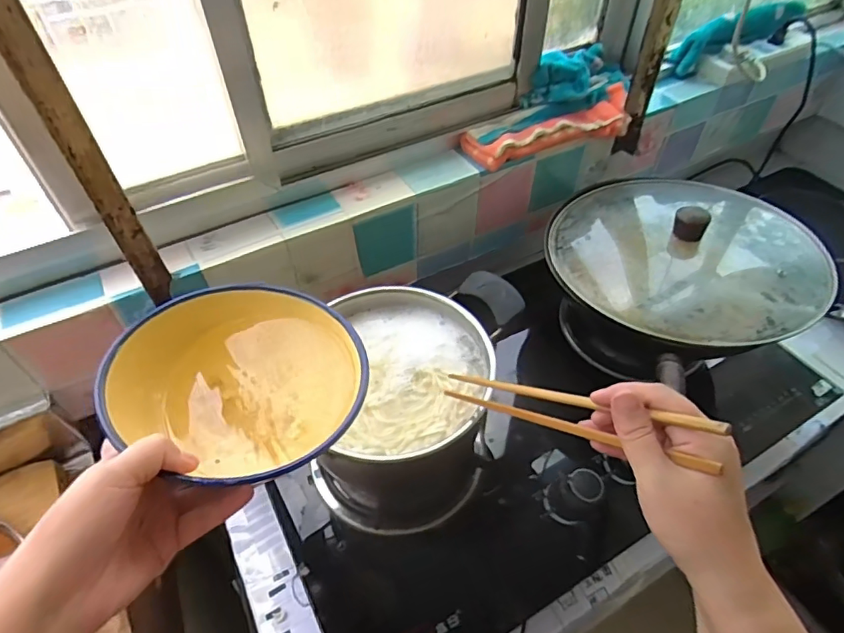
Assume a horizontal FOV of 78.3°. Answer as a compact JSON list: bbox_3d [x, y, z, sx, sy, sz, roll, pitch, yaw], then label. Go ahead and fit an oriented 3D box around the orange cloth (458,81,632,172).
[{"bbox_3d":[0.189,-0.271,0.748,0.274,0.035,0.069,-22,52,-18],"label":"orange cloth"}]

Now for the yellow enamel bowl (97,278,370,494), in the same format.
[{"bbox_3d":[-0.131,0.039,0.389,0.164,0.071,0.151,0,48,0],"label":"yellow enamel bowl"}]

